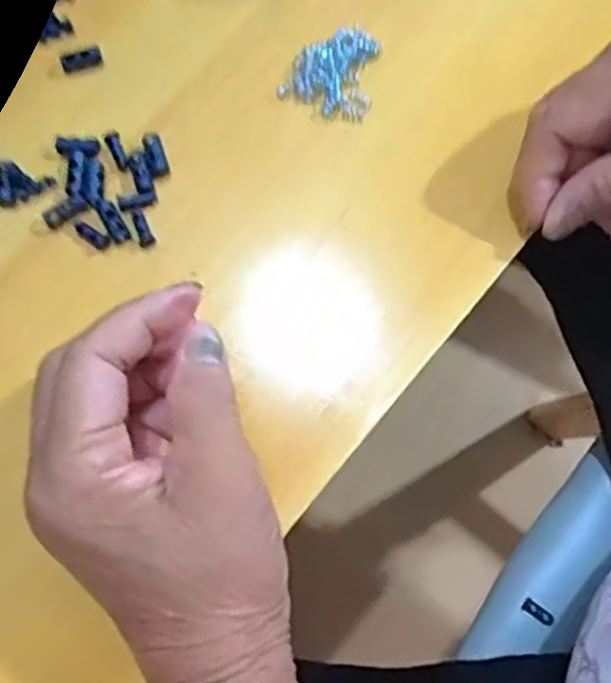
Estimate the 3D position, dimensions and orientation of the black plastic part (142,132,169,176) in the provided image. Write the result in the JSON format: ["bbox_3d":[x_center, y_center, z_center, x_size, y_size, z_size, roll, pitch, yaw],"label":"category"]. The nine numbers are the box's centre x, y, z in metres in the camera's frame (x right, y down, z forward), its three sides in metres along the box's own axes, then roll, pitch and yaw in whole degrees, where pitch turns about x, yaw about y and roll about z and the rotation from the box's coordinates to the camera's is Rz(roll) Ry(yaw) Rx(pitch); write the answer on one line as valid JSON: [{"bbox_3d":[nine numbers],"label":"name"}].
[{"bbox_3d":[-0.066,-0.082,0.315,0.008,0.004,0.019,-18,75,-4],"label":"black plastic part"}]

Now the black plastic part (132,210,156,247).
[{"bbox_3d":[-0.070,-0.048,0.309,0.007,0.004,0.016,-26,76,-6],"label":"black plastic part"}]

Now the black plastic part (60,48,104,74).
[{"bbox_3d":[-0.102,-0.128,0.329,0.018,0.005,0.007,-15,75,-3],"label":"black plastic part"}]

